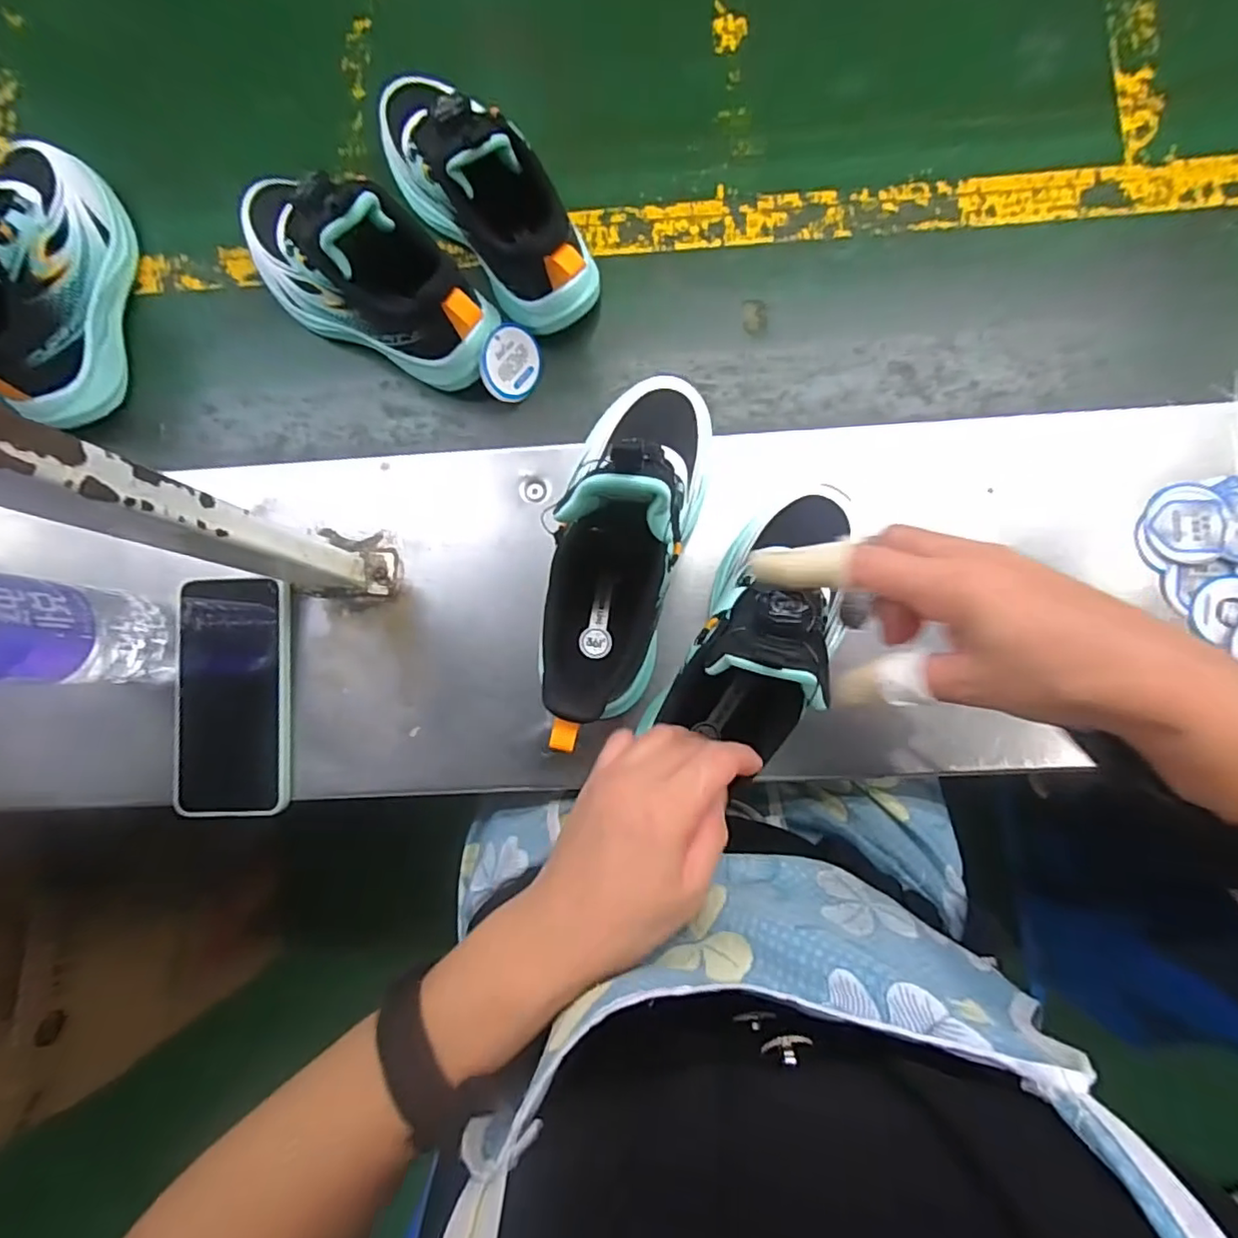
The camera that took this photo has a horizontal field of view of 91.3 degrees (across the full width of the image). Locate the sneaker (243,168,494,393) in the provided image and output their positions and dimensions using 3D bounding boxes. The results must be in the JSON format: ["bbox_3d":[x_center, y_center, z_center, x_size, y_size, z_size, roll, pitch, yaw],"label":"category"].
[{"bbox_3d":[-0.180,-0.237,0.407,0.205,0.115,0.073,27,87,6],"label":"sneaker"}]

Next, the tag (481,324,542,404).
[{"bbox_3d":[-0.077,-0.184,0.436,0.004,0.048,0.051,26,85,44],"label":"tag"}]

